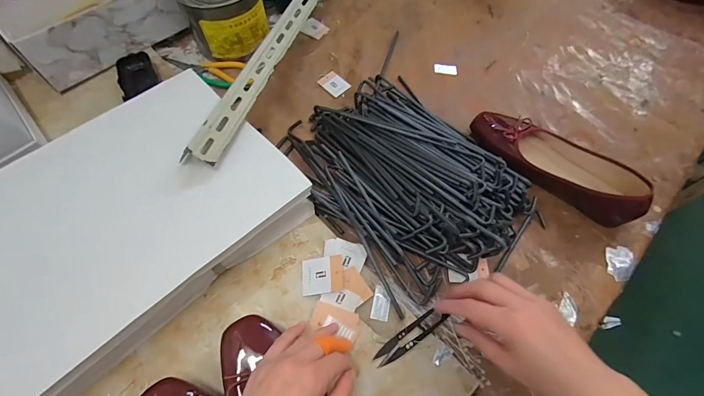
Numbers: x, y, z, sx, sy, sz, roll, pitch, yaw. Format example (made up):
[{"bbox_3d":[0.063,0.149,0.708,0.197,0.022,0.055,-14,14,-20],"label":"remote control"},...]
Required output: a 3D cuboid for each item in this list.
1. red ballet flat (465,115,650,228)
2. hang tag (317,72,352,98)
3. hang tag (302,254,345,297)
[{"bbox_3d":[0.291,-0.057,0.494,0.246,0.066,0.100,33,67,15],"label":"red ballet flat"},{"bbox_3d":[-0.032,-0.200,0.604,0.039,0.006,0.048,-40,70,-19],"label":"hang tag"},{"bbox_3d":[-0.036,0.093,0.418,0.051,0.004,0.043,-10,62,5],"label":"hang tag"}]

